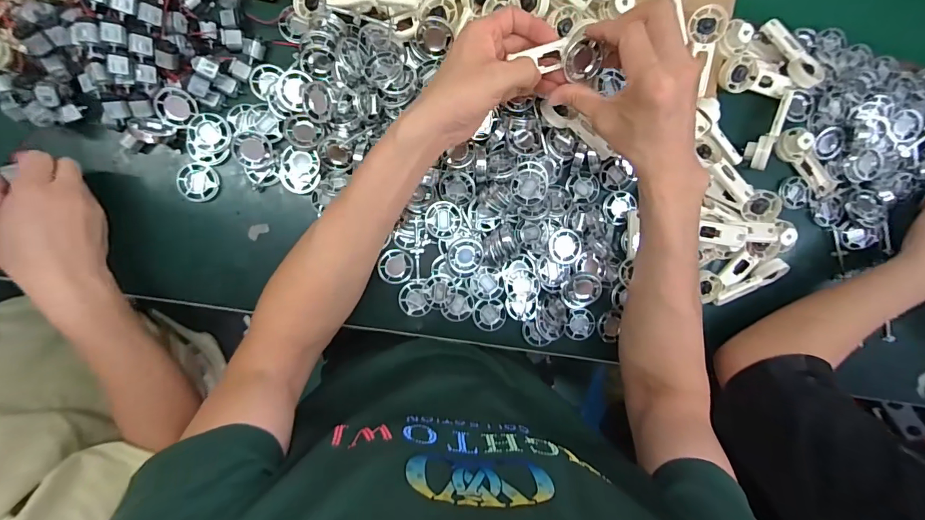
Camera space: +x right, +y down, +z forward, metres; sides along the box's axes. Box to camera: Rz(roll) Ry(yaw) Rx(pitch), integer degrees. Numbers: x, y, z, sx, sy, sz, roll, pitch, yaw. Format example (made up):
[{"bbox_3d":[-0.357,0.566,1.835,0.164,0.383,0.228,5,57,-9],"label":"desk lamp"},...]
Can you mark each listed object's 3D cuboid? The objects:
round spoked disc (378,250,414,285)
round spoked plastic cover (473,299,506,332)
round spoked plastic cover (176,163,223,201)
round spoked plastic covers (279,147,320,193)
[{"bbox_3d":[-0.075,0.008,0.479,0.036,0.006,0.038,0,94,-7],"label":"round spoked disc"},{"bbox_3d":[0.032,0.065,0.499,0.038,0.006,0.040,0,94,-7],"label":"round spoked plastic cover"},{"bbox_3d":[-0.283,-0.083,0.452,0.041,0.010,0.040,-3,94,-7],"label":"round spoked plastic cover"},{"bbox_3d":[-0.175,-0.095,0.456,0.040,0.013,0.045,8,93,-7],"label":"round spoked plastic covers"}]

